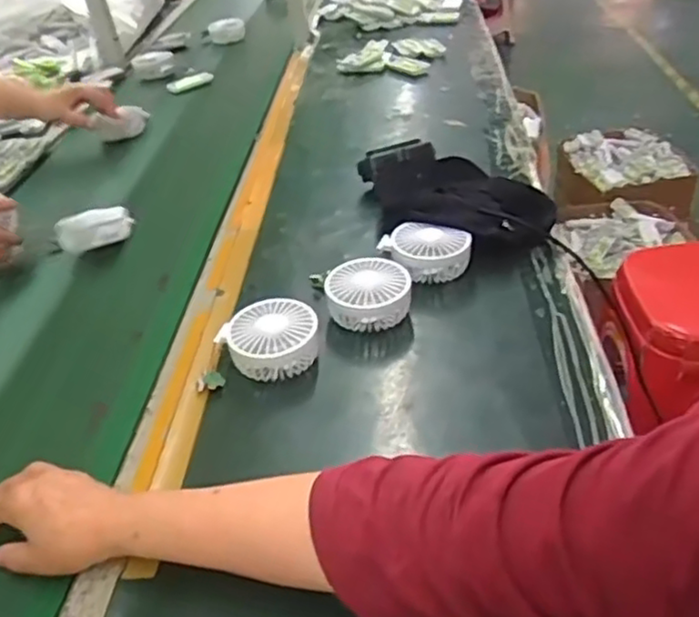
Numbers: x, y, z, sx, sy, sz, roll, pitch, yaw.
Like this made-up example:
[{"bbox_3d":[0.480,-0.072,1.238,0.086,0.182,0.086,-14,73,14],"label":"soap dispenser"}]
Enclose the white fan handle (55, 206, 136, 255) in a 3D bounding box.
[{"bbox_3d":[-0.327,-0.106,0.875,0.099,0.051,0.028,-32,45,-30],"label":"white fan handle"}]

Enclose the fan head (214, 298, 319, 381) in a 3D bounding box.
[{"bbox_3d":[-0.076,0.031,0.673,0.088,0.043,0.084,-29,43,-28],"label":"fan head"}]

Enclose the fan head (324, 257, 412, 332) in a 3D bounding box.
[{"bbox_3d":[0.021,-0.012,0.715,0.088,0.049,0.081,-3,37,3],"label":"fan head"}]

